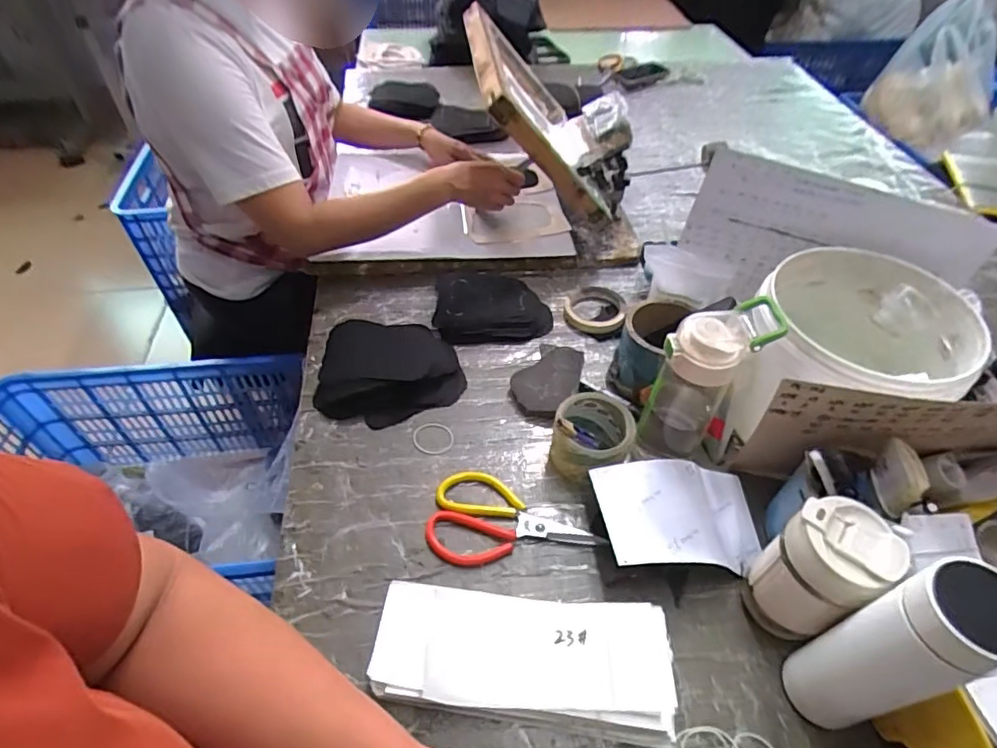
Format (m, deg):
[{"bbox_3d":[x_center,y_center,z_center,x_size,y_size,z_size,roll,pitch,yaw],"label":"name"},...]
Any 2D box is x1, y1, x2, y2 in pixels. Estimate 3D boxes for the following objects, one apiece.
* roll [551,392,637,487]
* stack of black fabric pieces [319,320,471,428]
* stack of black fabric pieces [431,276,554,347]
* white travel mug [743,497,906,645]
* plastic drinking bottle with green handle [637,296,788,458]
[{"bbox_3d":[0.110,0.076,0.644,0.087,0.072,0.091,1,49,-1],"label":"roll"},{"bbox_3d":[-0.144,-0.005,0.720,0.193,0.046,0.158,-1,49,-3],"label":"stack of black fabric pieces"},{"bbox_3d":[-0.010,-0.109,0.829,0.176,0.038,0.159,-6,49,-7],"label":"stack of black fabric pieces"},{"bbox_3d":[0.283,0.182,0.495,0.071,0.156,0.078,1,49,-1],"label":"white travel mug"},{"bbox_3d":[0.217,0.013,0.582,0.087,0.199,0.084,31,55,23],"label":"plastic drinking bottle with green handle"}]

